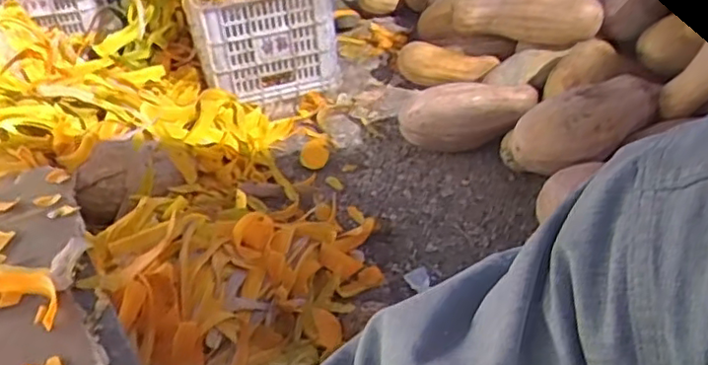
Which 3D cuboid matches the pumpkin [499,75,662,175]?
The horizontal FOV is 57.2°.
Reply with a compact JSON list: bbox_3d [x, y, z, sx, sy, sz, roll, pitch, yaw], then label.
[{"bbox_3d":[0.415,-0.109,1.142,0.283,0.122,0.114,-22,40,-5],"label":"pumpkin"}]

